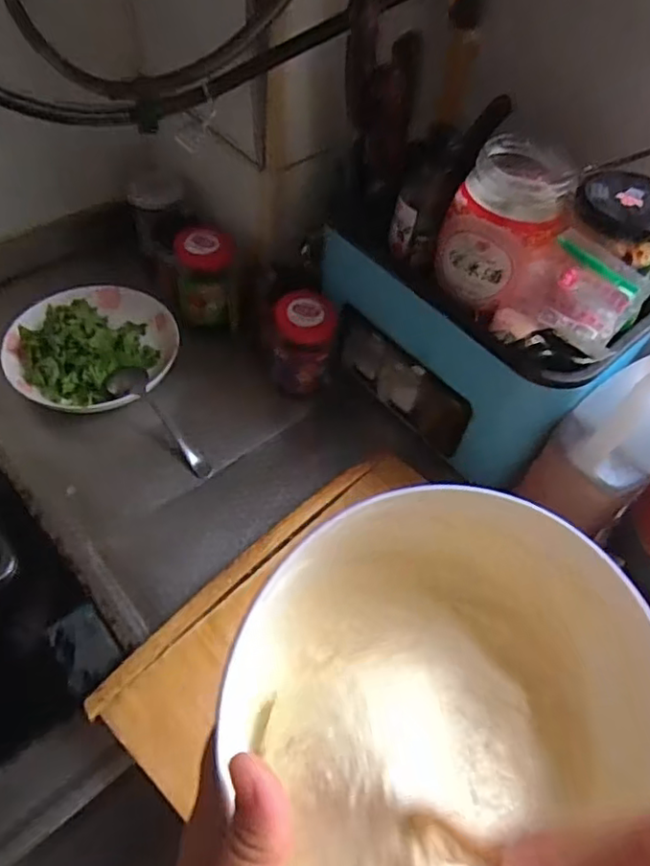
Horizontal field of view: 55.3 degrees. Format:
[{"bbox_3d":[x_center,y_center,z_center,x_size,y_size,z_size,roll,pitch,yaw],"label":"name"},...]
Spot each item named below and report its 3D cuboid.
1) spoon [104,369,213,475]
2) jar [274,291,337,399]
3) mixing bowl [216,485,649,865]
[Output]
[{"bbox_3d":[-0.176,-0.014,0.662,0.043,0.020,0.156,-35,78,-27],"label":"spoon"},{"bbox_3d":[-0.024,-0.097,0.699,0.062,0.115,0.064,3,53,-4],"label":"jar"},{"bbox_3d":[0.043,0.100,0.244,0.161,0.068,0.165,3,53,-4],"label":"mixing bowl"}]

